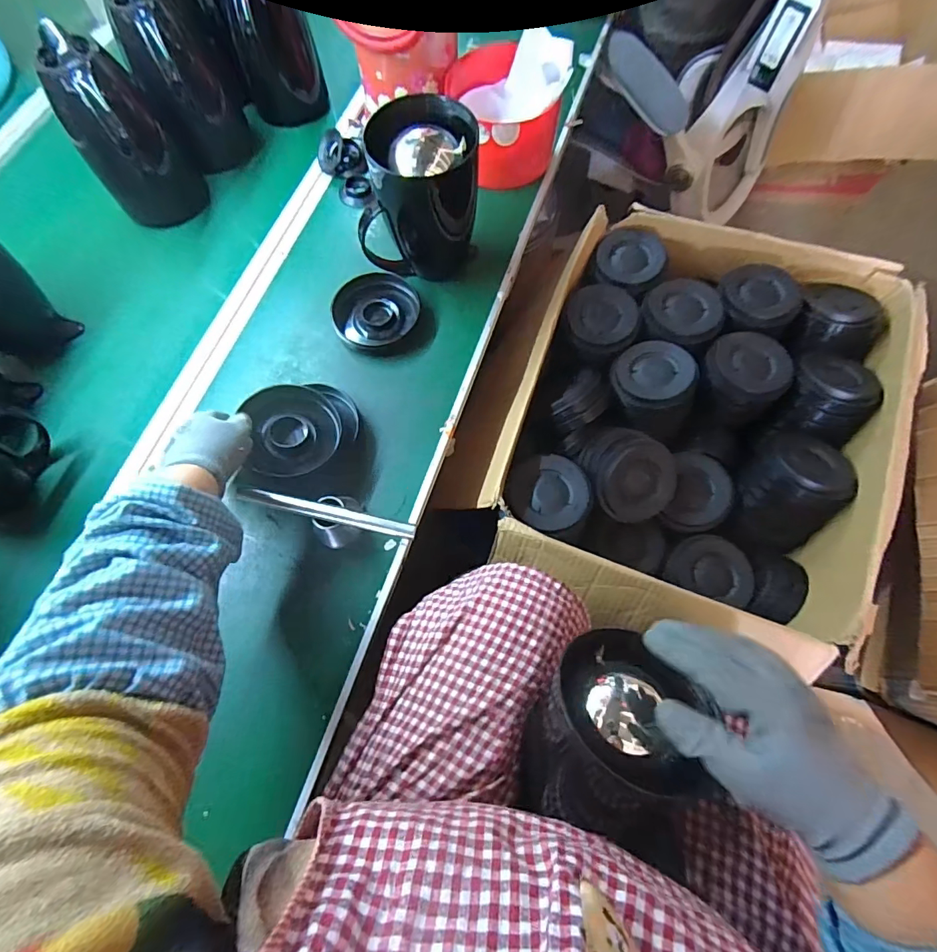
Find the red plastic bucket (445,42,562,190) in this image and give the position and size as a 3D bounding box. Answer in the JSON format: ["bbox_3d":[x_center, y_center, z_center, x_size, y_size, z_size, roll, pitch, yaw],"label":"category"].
[{"bbox_3d":[0.047,-0.542,0.703,0.136,0.111,0.149,0,69,1],"label":"red plastic bucket"}]

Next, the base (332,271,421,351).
[{"bbox_3d":[-0.128,-0.230,0.640,0.122,0.028,0.107,-12,69,-3],"label":"base"}]

